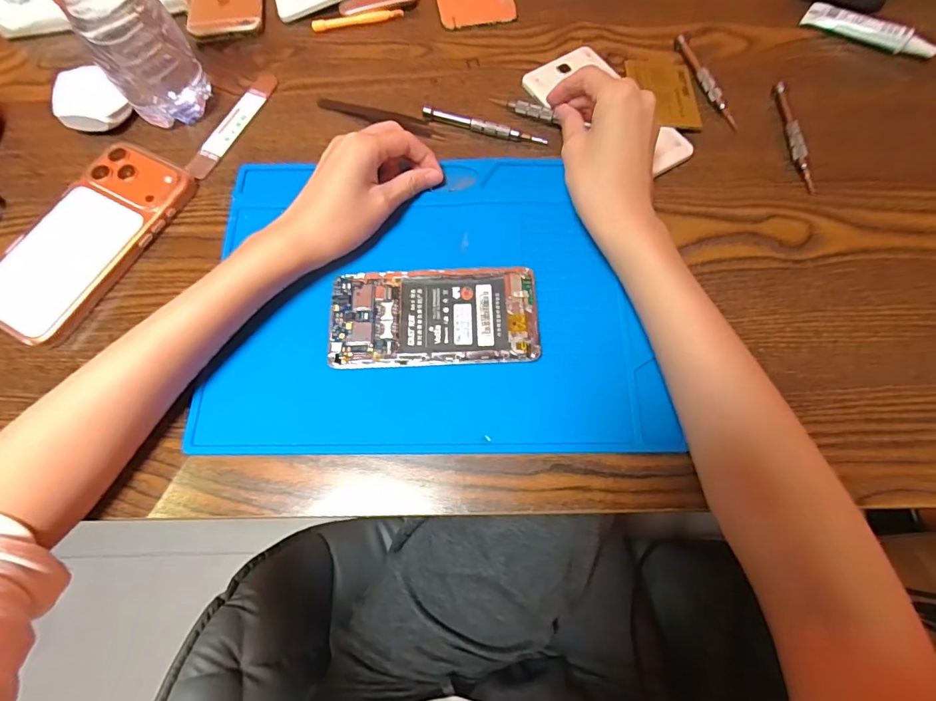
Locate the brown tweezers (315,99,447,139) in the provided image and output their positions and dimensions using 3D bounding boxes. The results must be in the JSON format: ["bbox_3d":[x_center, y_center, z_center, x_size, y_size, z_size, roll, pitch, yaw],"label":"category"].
[{"bbox_3d":[-0.074,-0.198,0.387,0.114,0.005,0.015,23,72,10],"label":"brown tweezers"}]

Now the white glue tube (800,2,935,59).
[{"bbox_3d":[0.350,-0.278,0.403,0.105,0.019,0.014,37,75,14],"label":"white glue tube"}]

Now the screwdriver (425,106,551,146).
[{"bbox_3d":[0.013,-0.182,0.376,0.103,0.011,0.009,15,71,7],"label":"screwdriver"}]

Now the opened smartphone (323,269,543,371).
[{"bbox_3d":[-0.023,-0.024,0.318,0.140,0.008,0.070,-2,69,1],"label":"opened smartphone"}]

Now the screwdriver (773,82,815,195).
[{"bbox_3d":[0.258,-0.171,0.366,0.011,0.012,0.104,0,70,2],"label":"screwdriver"}]

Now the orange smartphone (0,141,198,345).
[{"bbox_3d":[-0.284,-0.084,0.345,0.076,0.016,0.162,28,73,11],"label":"orange smartphone"}]

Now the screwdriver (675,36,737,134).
[{"bbox_3d":[0.199,-0.229,0.388,0.013,0.007,0.109,-13,70,-3],"label":"screwdriver"}]

